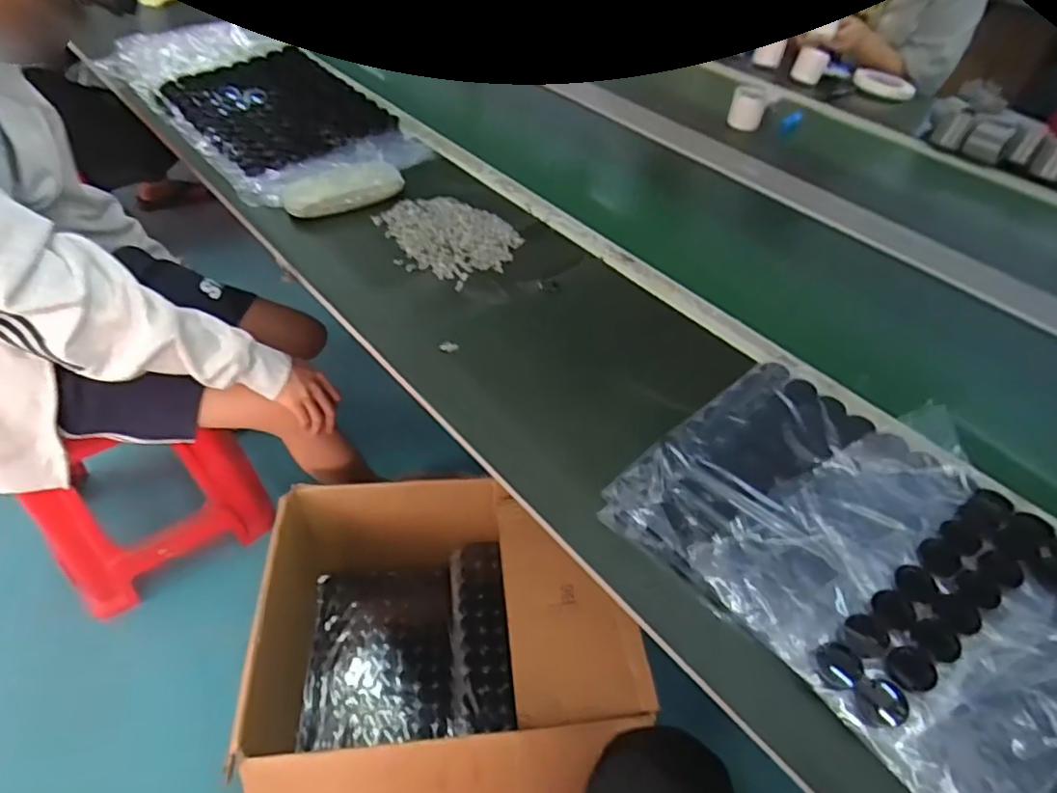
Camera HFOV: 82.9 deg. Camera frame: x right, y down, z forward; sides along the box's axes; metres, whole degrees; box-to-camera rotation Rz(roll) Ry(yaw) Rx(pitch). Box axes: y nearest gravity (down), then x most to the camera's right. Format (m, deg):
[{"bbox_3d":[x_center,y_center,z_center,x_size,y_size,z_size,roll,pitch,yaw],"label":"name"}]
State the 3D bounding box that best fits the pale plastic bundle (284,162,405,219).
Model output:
[{"bbox_3d":[-0.251,-0.285,0.815,0.161,0.034,0.063,-19,52,-24],"label":"pale plastic bundle"}]

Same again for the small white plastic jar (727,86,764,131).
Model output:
[{"bbox_3d":[0.404,-0.530,1.104,0.058,0.070,0.055,15,47,9],"label":"small white plastic jar"}]

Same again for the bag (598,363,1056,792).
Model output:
[{"bbox_3d":[0.283,0.115,0.489,0.282,0.024,0.349,-29,56,-30],"label":"bag"}]

